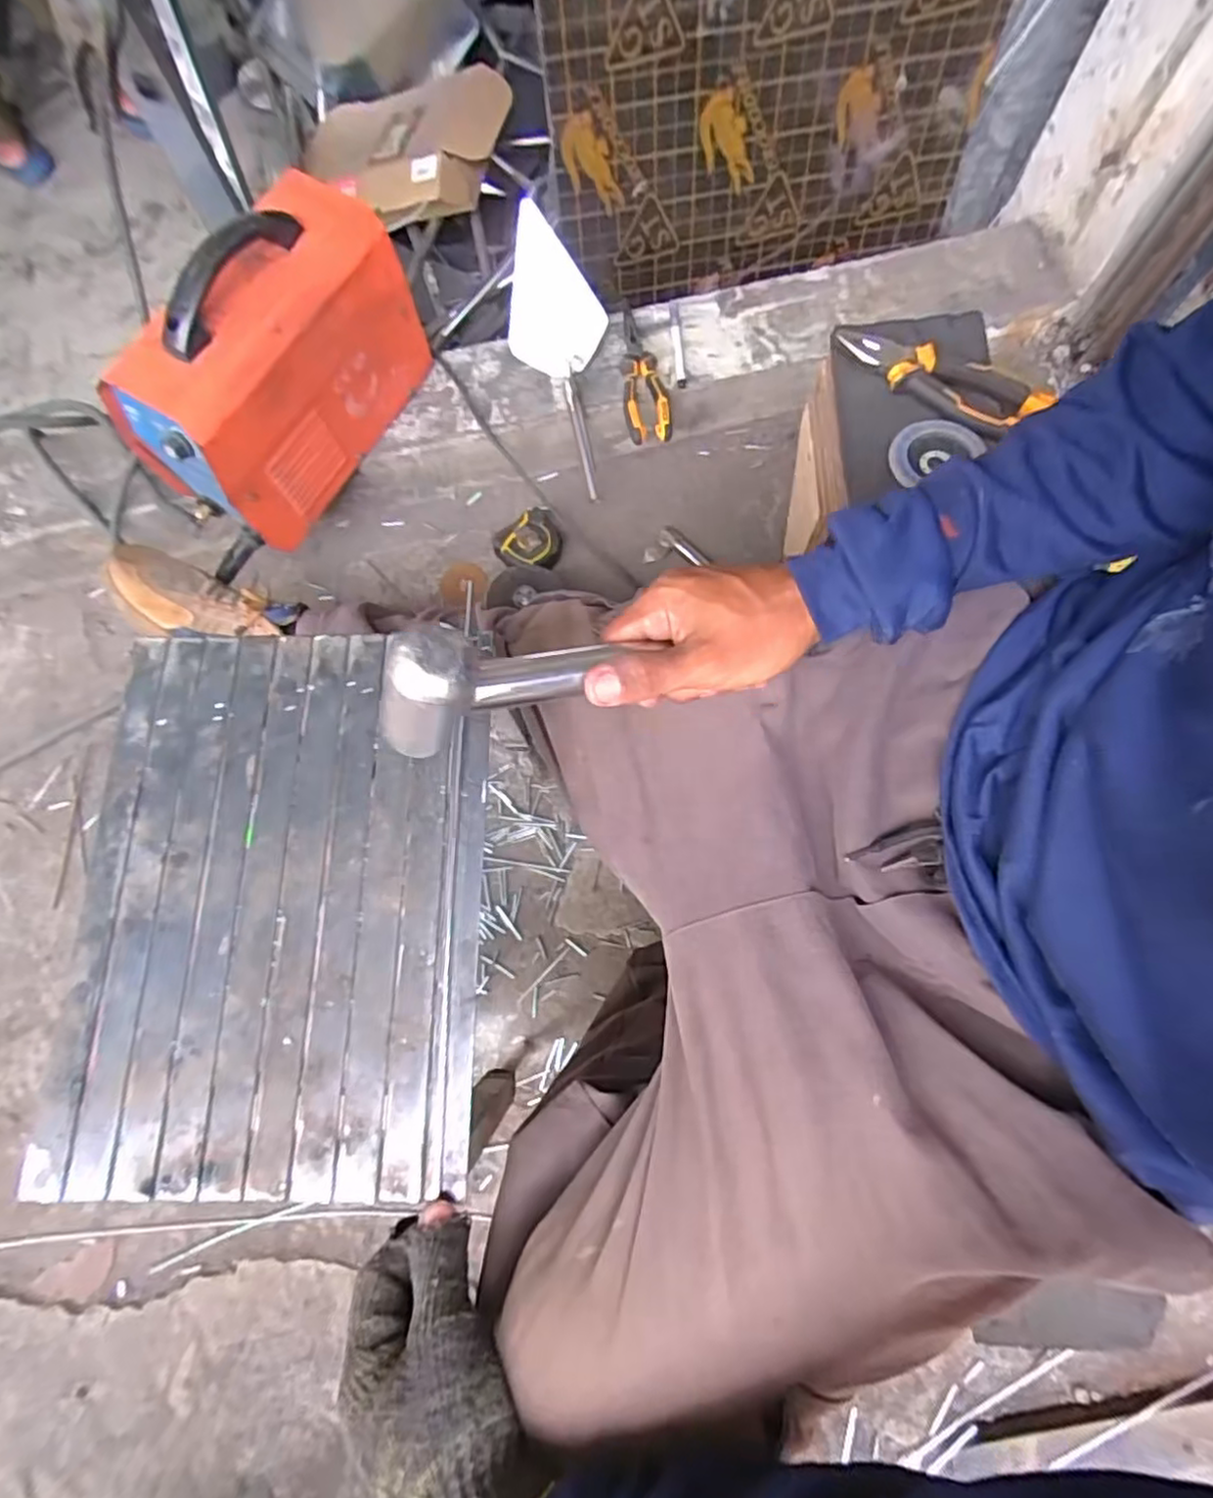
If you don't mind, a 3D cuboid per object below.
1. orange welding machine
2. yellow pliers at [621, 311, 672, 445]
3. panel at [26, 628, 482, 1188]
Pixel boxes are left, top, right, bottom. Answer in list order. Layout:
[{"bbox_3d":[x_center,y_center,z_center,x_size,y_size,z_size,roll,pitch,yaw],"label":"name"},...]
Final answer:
[{"bbox_3d":[-0.370,-0.433,0.747,0.152,0.219,0.323,31,77,10],"label":"orange welding machine"},{"bbox_3d":[0.048,-0.484,0.864,0.055,0.028,0.183,-4,73,1],"label":"yellow pliers"},{"bbox_3d":[-0.204,0.088,0.422,0.249,0.015,0.337,-1,73,2],"label":"panel"}]

